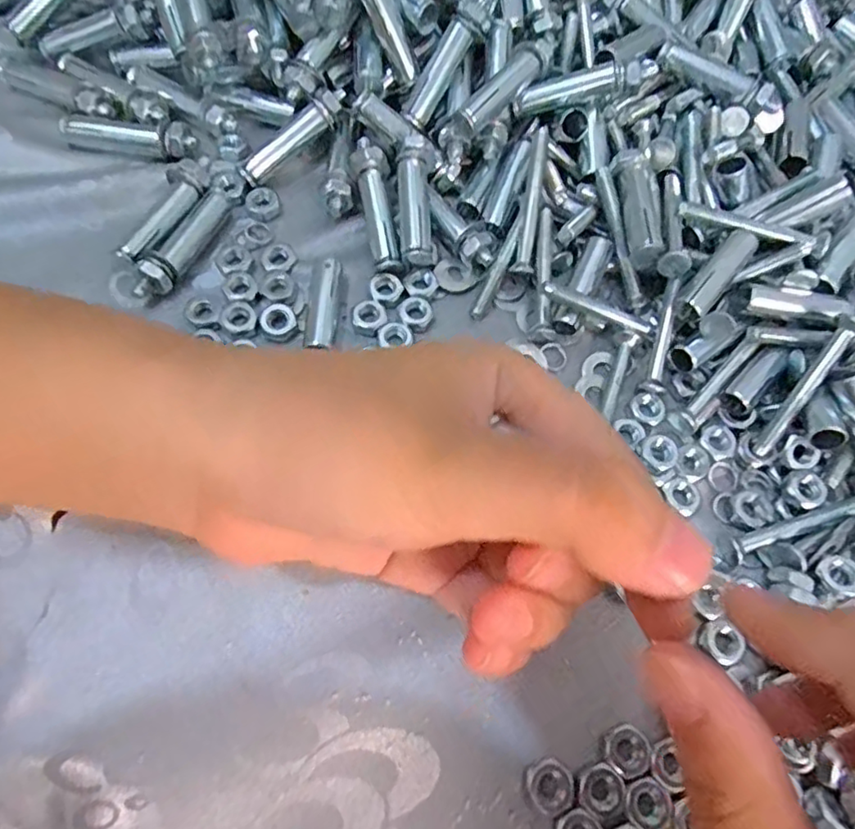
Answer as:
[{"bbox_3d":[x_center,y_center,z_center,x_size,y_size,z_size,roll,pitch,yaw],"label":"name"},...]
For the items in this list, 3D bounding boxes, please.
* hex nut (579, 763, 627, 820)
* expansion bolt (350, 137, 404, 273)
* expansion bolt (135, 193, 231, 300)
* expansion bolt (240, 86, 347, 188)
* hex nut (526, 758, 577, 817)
[{"bbox_3d":[0.050,0.108,0.172,0.013,0.004,0.013,-23,71,-14],"label":"hex nut"},{"bbox_3d":[-0.020,-0.084,0.242,0.012,0.011,0.054,-12,80,-8],"label":"expansion bolt"},{"bbox_3d":[-0.094,-0.067,0.232,0.012,0.015,0.055,19,66,3],"label":"expansion bolt"},{"bbox_3d":[-0.055,-0.117,0.251,0.055,0.009,0.011,-44,74,-4],"label":"expansion bolt"},{"bbox_3d":[0.036,0.107,0.173,0.013,0.004,0.013,-28,72,-16],"label":"hex nut"}]

